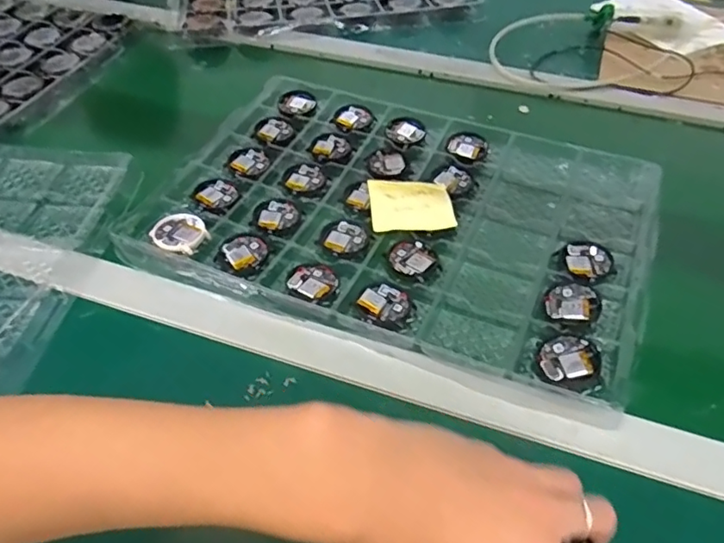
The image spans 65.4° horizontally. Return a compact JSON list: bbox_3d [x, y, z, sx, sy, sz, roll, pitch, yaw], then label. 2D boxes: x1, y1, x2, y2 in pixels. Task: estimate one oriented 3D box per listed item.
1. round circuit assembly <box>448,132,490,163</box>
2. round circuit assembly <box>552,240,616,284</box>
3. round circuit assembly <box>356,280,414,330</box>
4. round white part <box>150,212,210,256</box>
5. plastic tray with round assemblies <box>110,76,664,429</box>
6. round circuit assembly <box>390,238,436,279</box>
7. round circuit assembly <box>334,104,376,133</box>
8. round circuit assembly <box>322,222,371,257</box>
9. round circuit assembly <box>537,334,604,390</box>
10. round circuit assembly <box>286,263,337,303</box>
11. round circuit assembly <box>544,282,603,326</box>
[{"bbox_3d":[0.113,-0.131,0.594,0.041,0.006,0.042,8,50,8],"label":"round circuit assembly"},{"bbox_3d":[0.194,-0.008,0.488,0.042,0.010,0.047,-9,50,-7],"label":"round circuit assembly"},{"bbox_3d":[0.020,0.027,0.453,0.043,0.005,0.040,0,50,0],"label":"round circuit assembly"},{"bbox_3d":[-0.163,-0.036,0.509,0.048,0.008,0.045,0,50,0],"label":"round white part"},{"bbox_3d":[0.037,-0.062,0.527,0.429,0.019,0.299,19,52,16],"label":"plastic tray with round assemblies"},{"bbox_3d":[0.044,-0.010,0.492,0.039,0.004,0.043,-28,55,-21],"label":"round circuit assembly"},{"bbox_3d":[-0.009,-0.172,0.630,0.043,0.004,0.051,-12,51,-9],"label":"round circuit assembly"},{"bbox_3d":[-0.015,-0.030,0.512,0.039,0.005,0.043,-27,55,-21],"label":"round circuit assembly"},{"bbox_3d":[0.152,0.065,0.412,0.040,0.010,0.042,0,50,0],"label":"round circuit assembly"},{"bbox_3d":[-0.039,0.009,0.470,0.039,0.004,0.037,0,50,0],"label":"round circuit assembly"},{"bbox_3d":[0.169,0.026,0.452,0.041,0.010,0.041,0,50,0],"label":"round circuit assembly"}]

